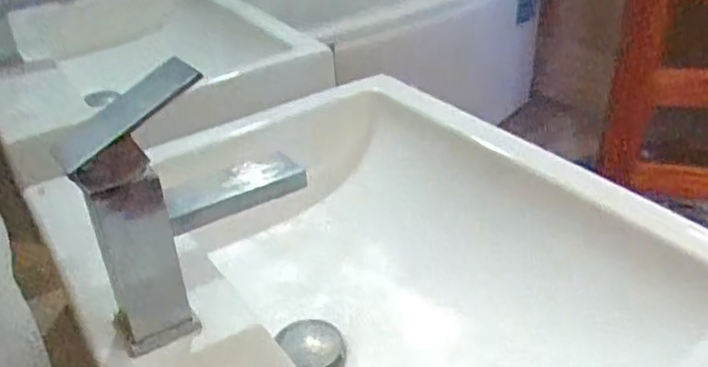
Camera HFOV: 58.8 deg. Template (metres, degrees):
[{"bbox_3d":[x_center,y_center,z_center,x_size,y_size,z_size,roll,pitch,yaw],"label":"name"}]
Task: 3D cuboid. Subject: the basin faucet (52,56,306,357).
[{"bbox_3d":[-0.108,0.013,0.422,0.134,0.177,0.045,-18,36,-19],"label":"basin faucet"}]

